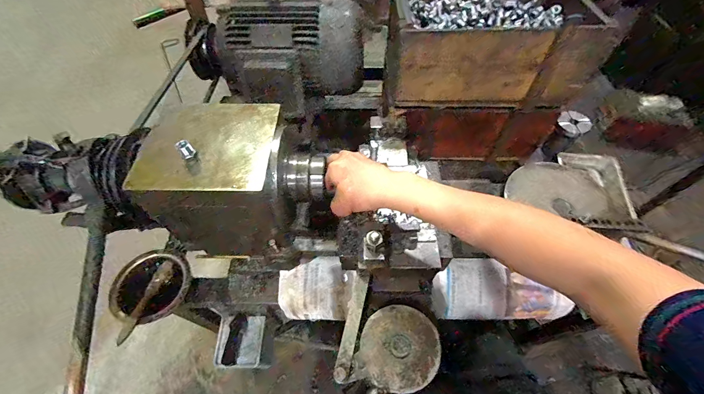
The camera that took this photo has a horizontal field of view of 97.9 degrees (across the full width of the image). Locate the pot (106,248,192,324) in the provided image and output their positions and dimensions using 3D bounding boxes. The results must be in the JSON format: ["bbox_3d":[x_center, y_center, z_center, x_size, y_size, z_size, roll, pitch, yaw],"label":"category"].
[{"bbox_3d":[-0.362,0.166,0.562,0.117,0.053,0.131,9,57,6],"label":"pot"}]

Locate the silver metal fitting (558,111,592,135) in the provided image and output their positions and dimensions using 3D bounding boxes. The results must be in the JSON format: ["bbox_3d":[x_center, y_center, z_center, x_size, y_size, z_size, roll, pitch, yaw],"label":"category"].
[{"bbox_3d":[0.511,-0.172,0.701,0.065,0.020,0.058,30,62,19],"label":"silver metal fitting"}]

